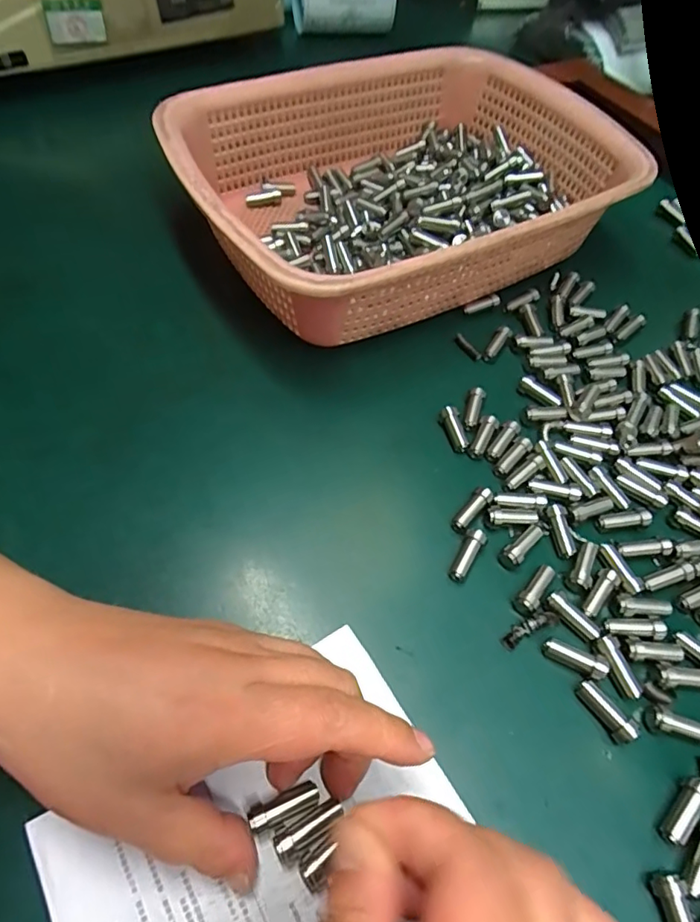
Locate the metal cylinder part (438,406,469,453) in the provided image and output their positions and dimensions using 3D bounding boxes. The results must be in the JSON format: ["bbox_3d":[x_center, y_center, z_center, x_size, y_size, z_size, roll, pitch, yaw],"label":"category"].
[{"bbox_3d":[0.060,-0.018,0.309,0.013,0.008,0.027,-14,73,-13],"label":"metal cylinder part"}]

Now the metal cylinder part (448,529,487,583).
[{"bbox_3d":[0.058,0.048,0.265,0.009,0.010,0.028,30,60,14],"label":"metal cylinder part"}]

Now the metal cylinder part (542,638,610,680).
[{"bbox_3d":[0.101,0.089,0.239,0.027,0.008,0.008,22,58,10],"label":"metal cylinder part"}]

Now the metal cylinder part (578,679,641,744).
[{"bbox_3d":[0.110,0.107,0.229,0.009,0.010,0.026,-27,63,-20],"label":"metal cylinder part"}]

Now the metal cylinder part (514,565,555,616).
[{"bbox_3d":[0.090,0.062,0.258,0.009,0.009,0.028,41,63,20],"label":"metal cylinder part"}]

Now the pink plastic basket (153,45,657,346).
[{"bbox_3d":[0.032,-0.198,0.377,0.291,0.068,0.221,-25,62,-19],"label":"pink plastic basket"}]

